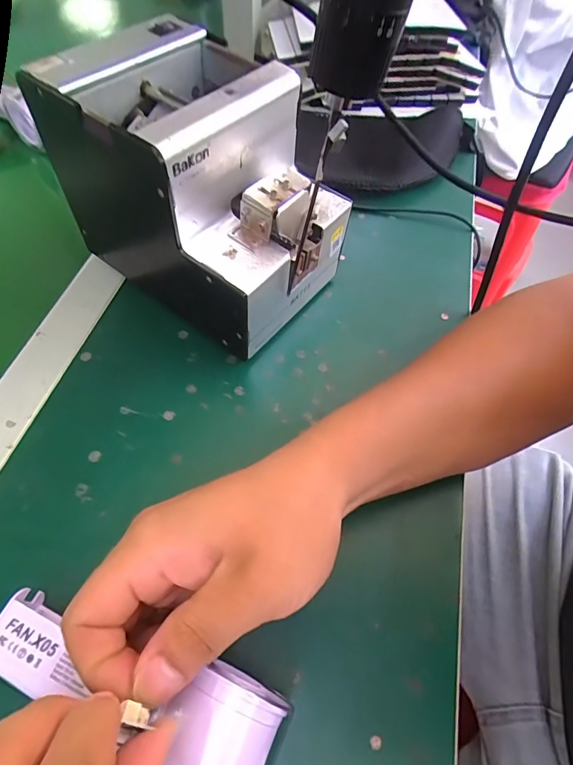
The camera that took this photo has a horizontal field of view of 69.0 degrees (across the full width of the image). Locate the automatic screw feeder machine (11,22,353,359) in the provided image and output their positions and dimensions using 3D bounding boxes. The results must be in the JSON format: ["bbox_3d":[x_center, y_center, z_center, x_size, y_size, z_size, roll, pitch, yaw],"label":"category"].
[{"bbox_3d":[-0.060,-0.138,0.309,0.184,0.153,0.121,34,63,17],"label":"automatic screw feeder machine"}]

